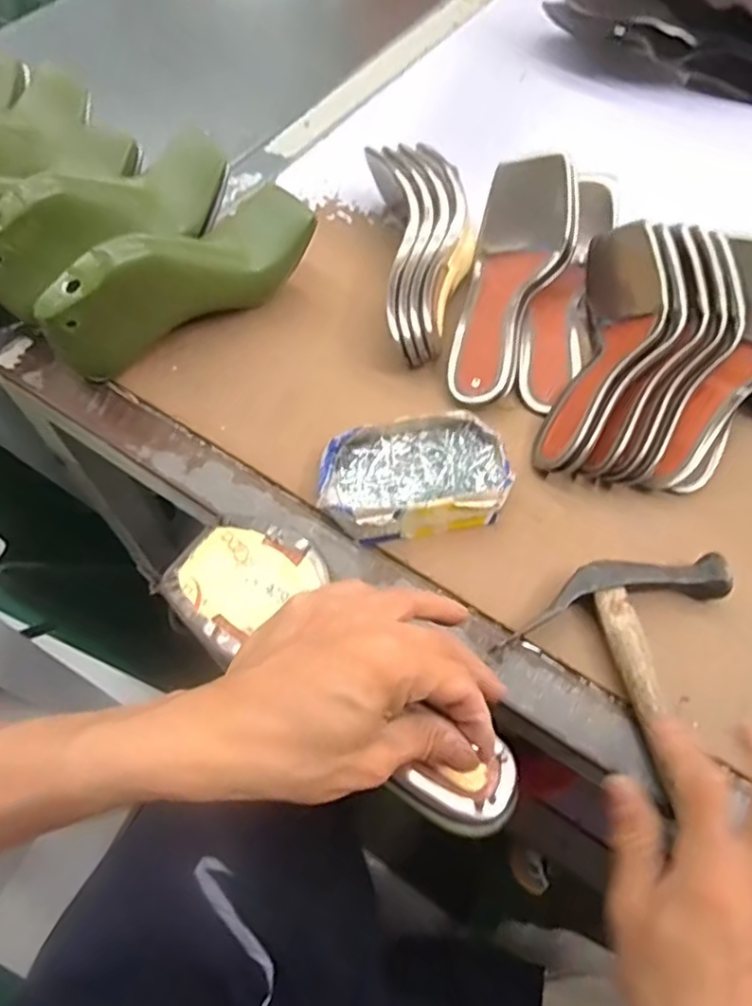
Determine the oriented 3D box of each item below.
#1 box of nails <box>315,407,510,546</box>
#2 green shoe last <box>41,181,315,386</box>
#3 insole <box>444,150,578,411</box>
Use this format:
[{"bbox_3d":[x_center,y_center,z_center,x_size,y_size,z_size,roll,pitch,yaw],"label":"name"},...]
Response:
[{"bbox_3d":[0.026,-0.021,0.452,0.129,0.029,0.085,-10,61,-7],"label":"box of nails"},{"bbox_3d":[-0.153,-0.184,0.492,0.214,0.081,0.066,-31,66,-18],"label":"green shoe last"},{"bbox_3d":[0.109,-0.176,0.521,0.074,0.047,0.213,18,77,8],"label":"insole"}]

